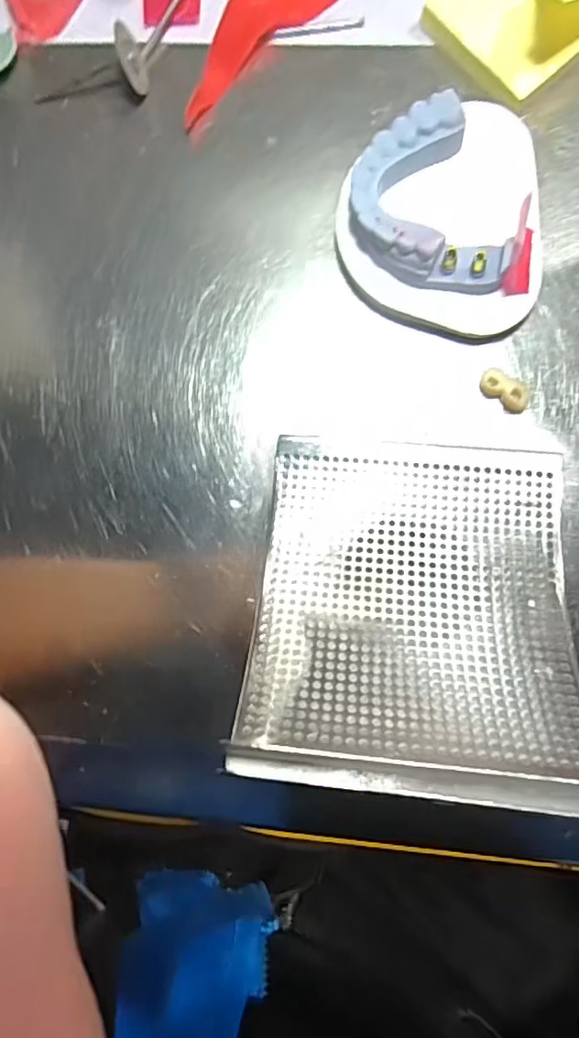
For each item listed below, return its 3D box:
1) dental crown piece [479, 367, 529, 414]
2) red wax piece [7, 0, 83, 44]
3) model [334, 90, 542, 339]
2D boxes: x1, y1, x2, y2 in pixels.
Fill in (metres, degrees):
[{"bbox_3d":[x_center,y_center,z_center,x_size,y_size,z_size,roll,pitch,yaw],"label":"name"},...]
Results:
[{"bbox_3d":[0.076,-0.045,0.201,0.019,0.006,0.010,43,92,4],"label":"dental crown piece"},{"bbox_3d":[-0.098,-0.200,0.221,0.038,0.004,0.029,11,90,5],"label":"red wax piece"},{"bbox_3d":[0.051,-0.103,0.195,0.067,0.025,0.076,-5,88,5],"label":"model"}]

